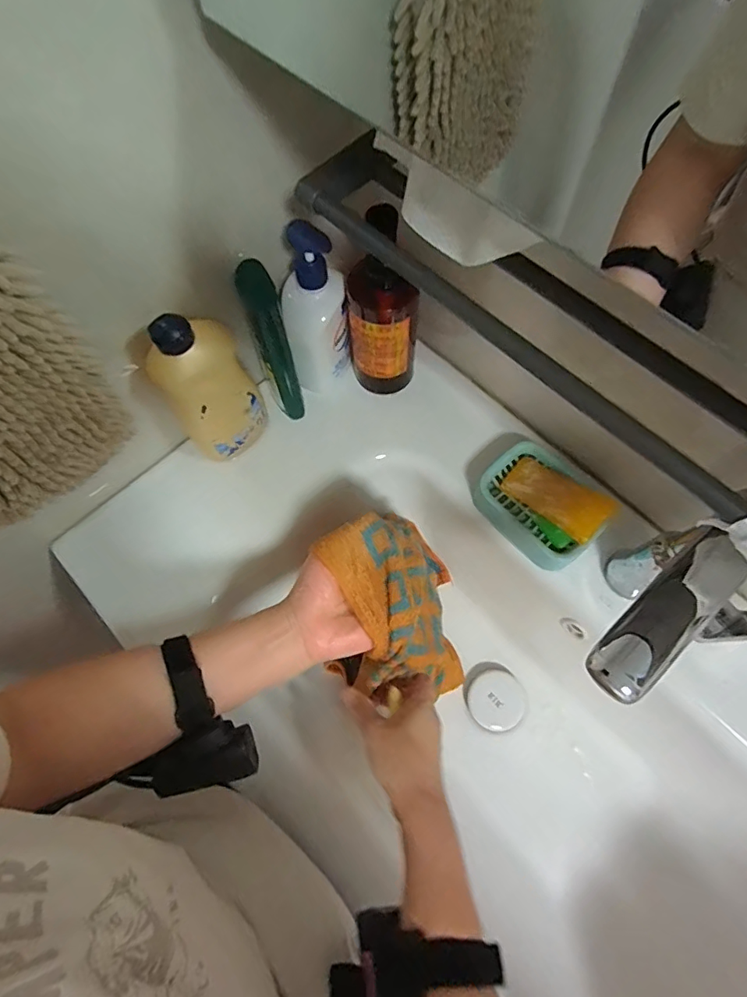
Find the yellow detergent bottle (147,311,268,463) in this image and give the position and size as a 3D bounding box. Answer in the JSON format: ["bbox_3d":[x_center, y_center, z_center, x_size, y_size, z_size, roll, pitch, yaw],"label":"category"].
[{"bbox_3d":[-0.166,-0.111,0.503,0.084,0.201,0.064,-37,72,-12],"label":"yellow detergent bottle"}]

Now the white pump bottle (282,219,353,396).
[{"bbox_3d":[-0.057,-0.182,0.521,0.059,0.183,0.060,-4,68,1],"label":"white pump bottle"}]

